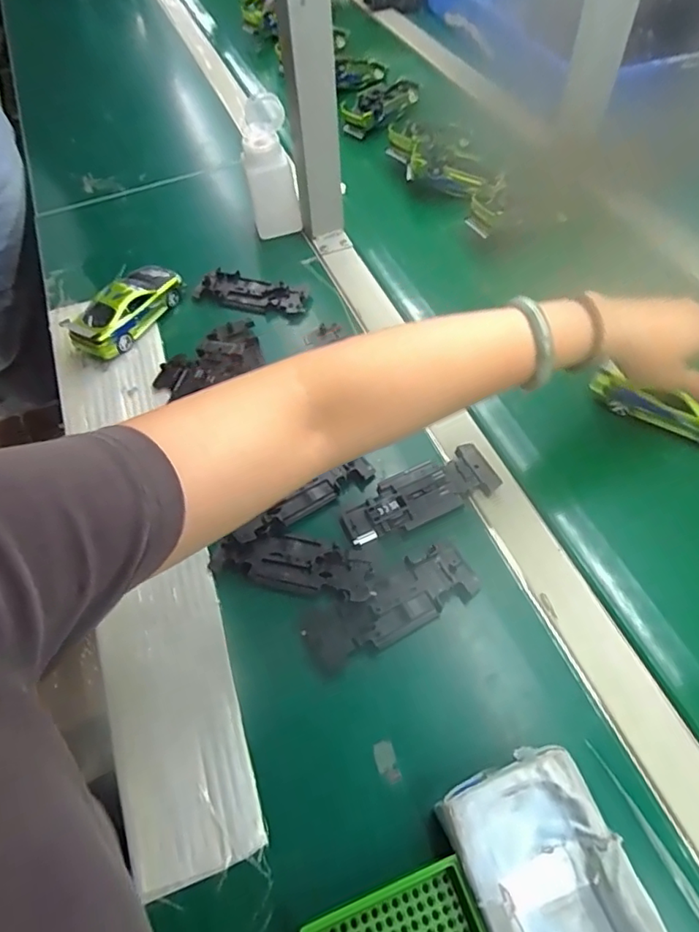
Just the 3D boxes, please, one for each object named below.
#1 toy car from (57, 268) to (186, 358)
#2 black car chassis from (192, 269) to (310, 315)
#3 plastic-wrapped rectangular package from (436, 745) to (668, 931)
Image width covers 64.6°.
[{"bbox_3d":[-0.232,-0.164,0.572,0.058,0.045,0.122,25,62,18],"label":"toy car"},{"bbox_3d":[-0.106,-0.187,0.595,0.121,0.013,0.042,17,59,14],"label":"black car chassis"},{"bbox_3d":[0.115,0.241,0.284,0.080,0.033,0.159,-20,58,-10],"label":"plastic-wrapped rectangular package"}]

